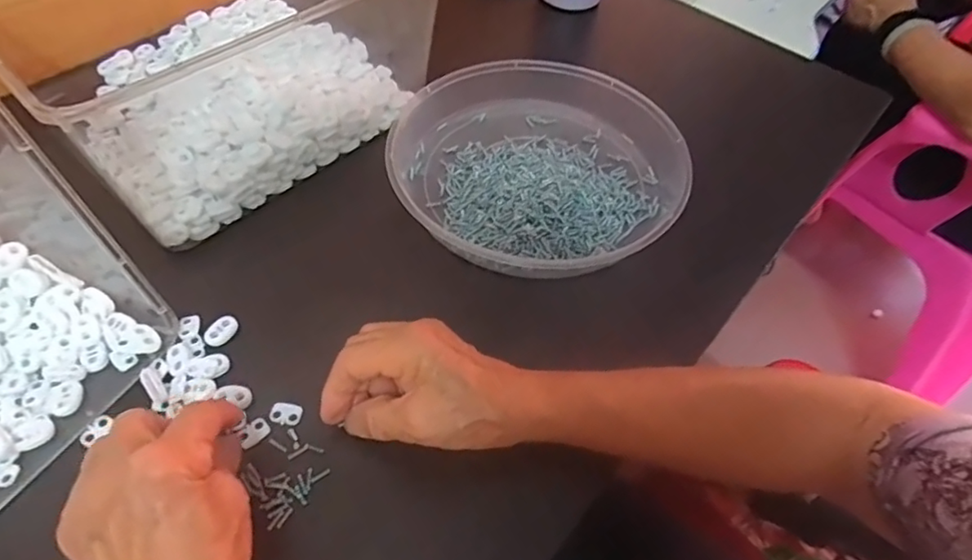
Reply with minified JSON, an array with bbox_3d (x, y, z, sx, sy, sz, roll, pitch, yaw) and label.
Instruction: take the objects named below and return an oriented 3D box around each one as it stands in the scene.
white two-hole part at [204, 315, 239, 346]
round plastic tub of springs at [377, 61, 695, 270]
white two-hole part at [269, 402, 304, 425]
[{"bbox_3d":[-0.175,0.033,0.377,0.014,0.007,0.022,20,54,10],"label":"white two-hole part"},{"bbox_3d":[0.042,-0.101,0.477,0.233,0.050,0.216,2,53,-3],"label":"round plastic tub of springs"},{"bbox_3d":[-0.122,0.081,0.349,0.020,0.004,0.014,6,53,0],"label":"white two-hole part"}]

